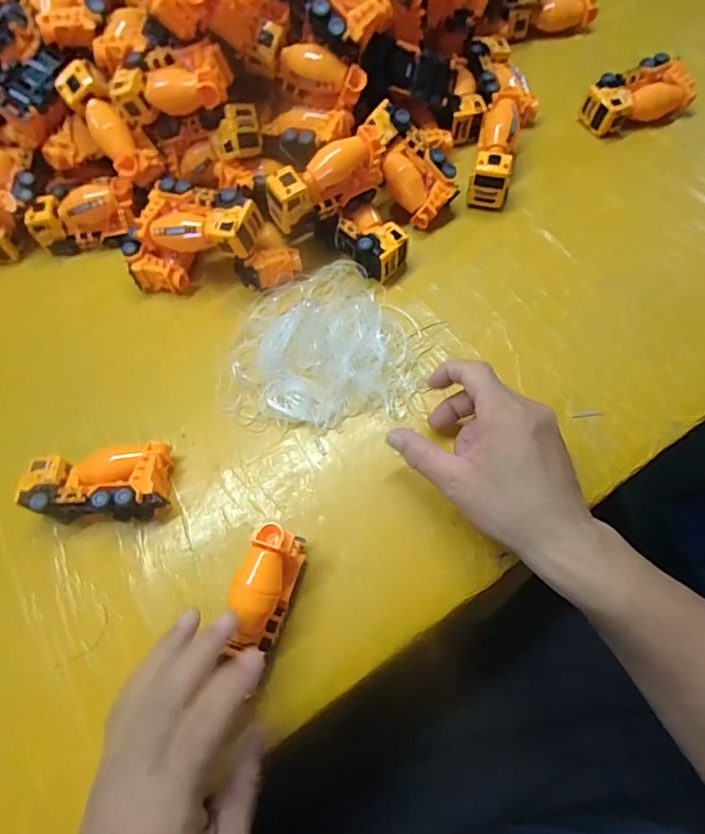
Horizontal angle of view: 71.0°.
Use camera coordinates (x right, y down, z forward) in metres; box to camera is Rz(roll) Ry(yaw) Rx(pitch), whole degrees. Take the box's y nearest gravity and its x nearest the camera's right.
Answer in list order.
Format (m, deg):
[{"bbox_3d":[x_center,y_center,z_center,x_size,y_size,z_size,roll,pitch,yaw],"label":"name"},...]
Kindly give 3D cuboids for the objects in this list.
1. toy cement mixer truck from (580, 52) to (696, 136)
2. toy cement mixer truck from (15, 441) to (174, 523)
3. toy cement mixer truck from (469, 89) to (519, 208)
[{"bbox_3d":[0.291,-0.327,0.507,0.100,0.035,0.056,-24,69,-7],"label":"toy cement mixer truck"},{"bbox_3d":[-0.193,0.050,0.378,0.099,0.042,0.054,-5,67,0],"label":"toy cement mixer truck"},{"bbox_3d":[0.137,-0.257,0.472,0.034,0.041,0.103,10,85,4],"label":"toy cement mixer truck"}]

